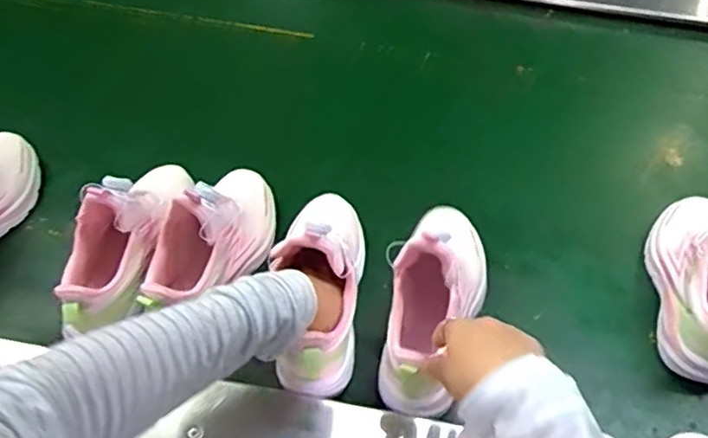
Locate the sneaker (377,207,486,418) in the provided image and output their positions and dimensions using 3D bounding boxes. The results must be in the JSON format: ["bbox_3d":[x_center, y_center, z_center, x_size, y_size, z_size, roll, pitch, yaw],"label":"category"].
[{"bbox_3d":[0.088,0.066,0.641,0.085,0.134,0.234,16,53,12],"label":"sneaker"}]

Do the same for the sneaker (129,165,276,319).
[{"bbox_3d":[-0.161,0.014,0.688,0.077,0.129,0.228,18,54,13],"label":"sneaker"}]

